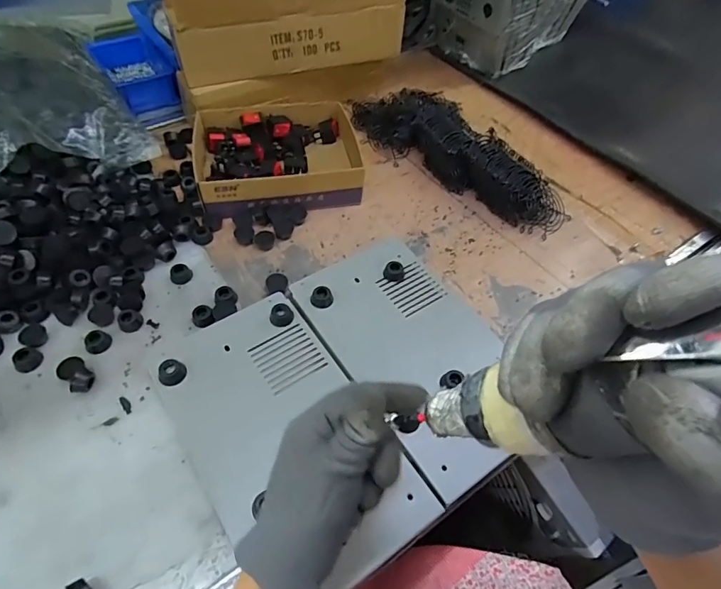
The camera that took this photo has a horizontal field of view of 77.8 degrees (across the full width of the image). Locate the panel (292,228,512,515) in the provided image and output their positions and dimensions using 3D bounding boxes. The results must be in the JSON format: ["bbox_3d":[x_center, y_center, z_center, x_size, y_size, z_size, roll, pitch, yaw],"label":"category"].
[{"bbox_3d":[0.061,0.054,0.469,0.160,0.027,0.269,-28,61,-21],"label":"panel"}]

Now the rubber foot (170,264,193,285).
[{"bbox_3d":[-0.205,-0.024,0.510,0.024,0.012,0.020,-13,57,-12],"label":"rubber foot"}]

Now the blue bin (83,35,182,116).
[{"bbox_3d":[-0.356,-0.351,0.708,0.093,0.048,0.158,-29,62,-22],"label":"blue bin"}]

